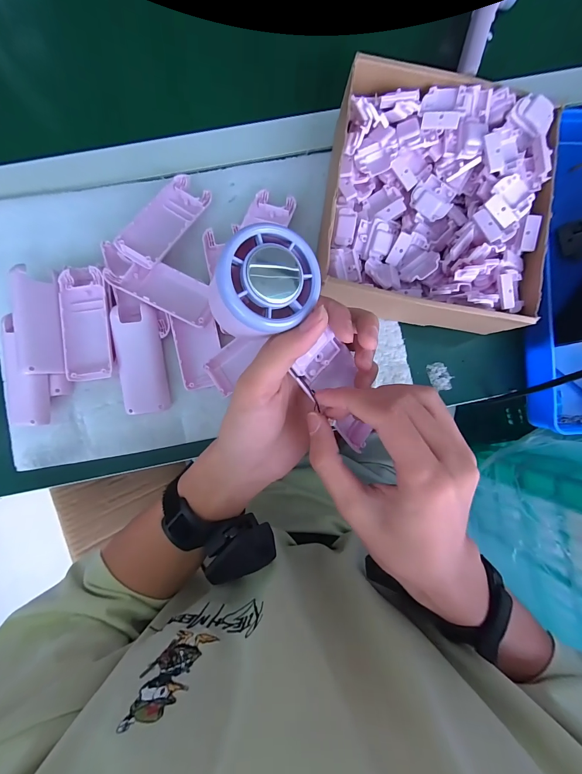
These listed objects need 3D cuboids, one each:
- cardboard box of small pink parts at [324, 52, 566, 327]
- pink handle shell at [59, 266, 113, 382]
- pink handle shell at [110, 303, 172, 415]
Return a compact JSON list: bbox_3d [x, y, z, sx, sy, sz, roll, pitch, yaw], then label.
[{"bbox_3d":[0.131,-0.165,0.318,0.197,0.069,0.212,9,89,-1],"label":"cardboard box of small pink parts"},{"bbox_3d":[-0.195,-0.058,0.318,0.044,0.021,0.104,-8,89,-1],"label":"pink handle shell"},{"bbox_3d":[-0.145,-0.025,0.321,0.040,0.017,0.099,-7,89,-1],"label":"pink handle shell"}]

